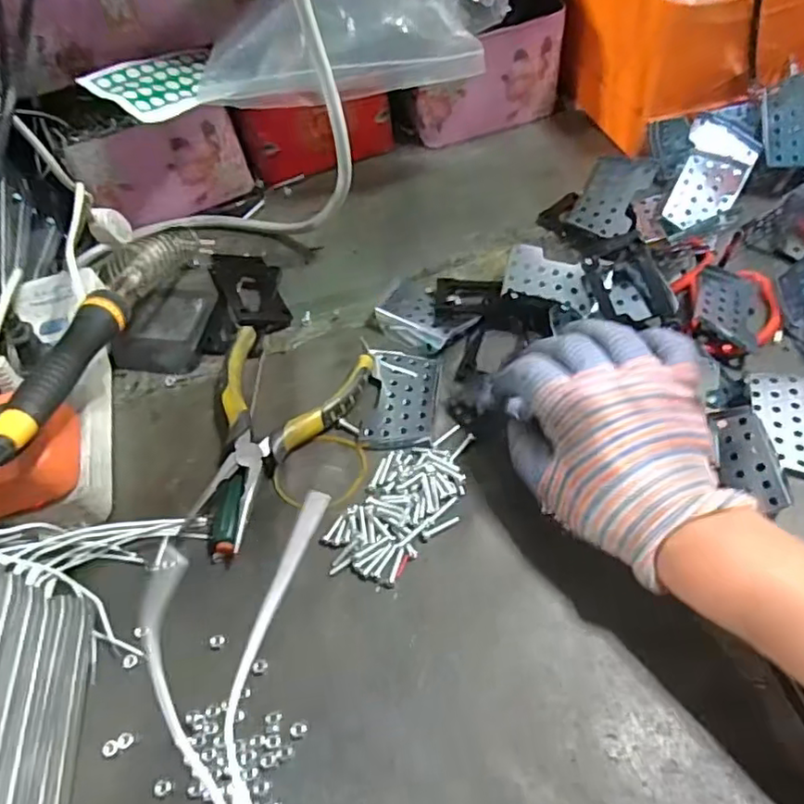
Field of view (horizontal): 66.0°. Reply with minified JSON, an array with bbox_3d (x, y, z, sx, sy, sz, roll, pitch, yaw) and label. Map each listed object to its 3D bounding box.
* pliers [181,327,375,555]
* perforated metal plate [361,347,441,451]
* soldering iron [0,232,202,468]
[{"bbox_3d":[-0.085,0.019,0.385,0.091,0.023,0.143,13,58,14],"label":"pliers"},{"bbox_3d":[0.001,-0.003,0.399,0.045,0.007,0.072,3,56,2],"label":"perforated metal plate"},{"bbox_3d":[-0.171,-0.041,0.343,0.030,0.025,0.240,1,39,6],"label":"soldering iron"}]

